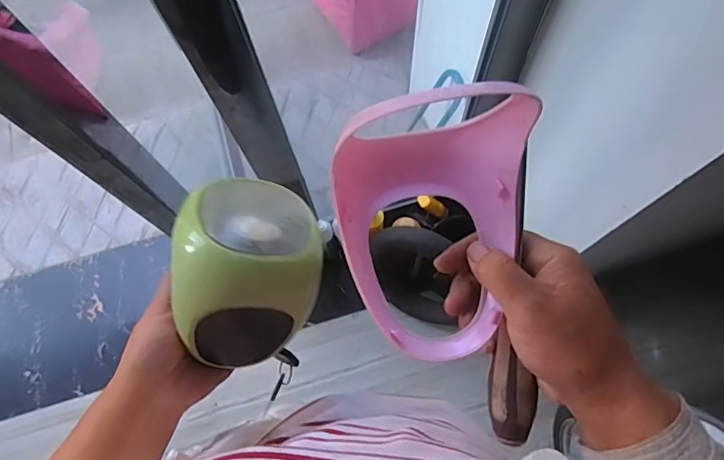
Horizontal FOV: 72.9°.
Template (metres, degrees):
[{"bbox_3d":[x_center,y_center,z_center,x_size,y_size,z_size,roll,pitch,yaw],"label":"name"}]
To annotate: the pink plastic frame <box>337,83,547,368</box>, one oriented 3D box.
[{"bbox_3d":[0.040,-0.008,0.286,0.108,0.077,0.154,0,72,3],"label":"pink plastic frame"}]

